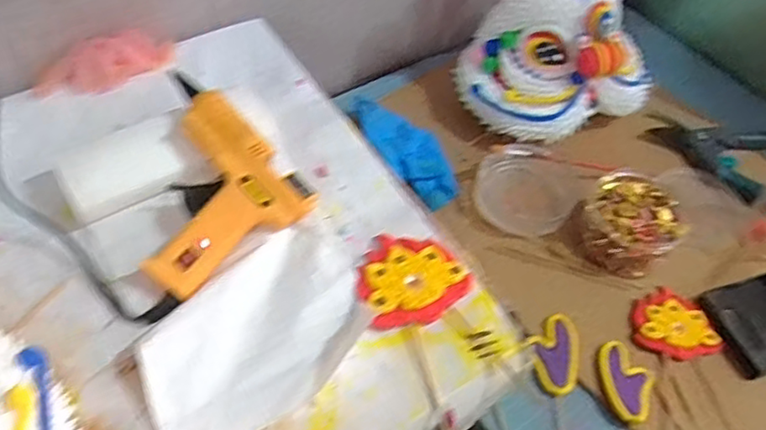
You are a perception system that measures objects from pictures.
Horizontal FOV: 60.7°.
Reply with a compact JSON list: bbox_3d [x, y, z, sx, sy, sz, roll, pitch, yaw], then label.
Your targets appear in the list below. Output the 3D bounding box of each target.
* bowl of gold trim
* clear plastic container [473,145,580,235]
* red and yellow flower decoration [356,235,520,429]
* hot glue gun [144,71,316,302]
[{"bbox_3d":[0.254,0.009,0.672,0.096,0.047,0.096,35,57,19],"label":"bowl of gold trim"},{"bbox_3d":[0.154,-0.030,0.703,0.106,0.038,0.099,23,54,10],"label":"clear plastic container"},{"bbox_3d":[0.035,0.070,0.445,0.075,0.012,0.144,-18,57,-19],"label":"red and yellow flower decoration"},{"bbox_3d":[-0.134,-0.029,0.471,0.125,0.023,0.137,-33,86,-19],"label":"hot glue gun"}]

